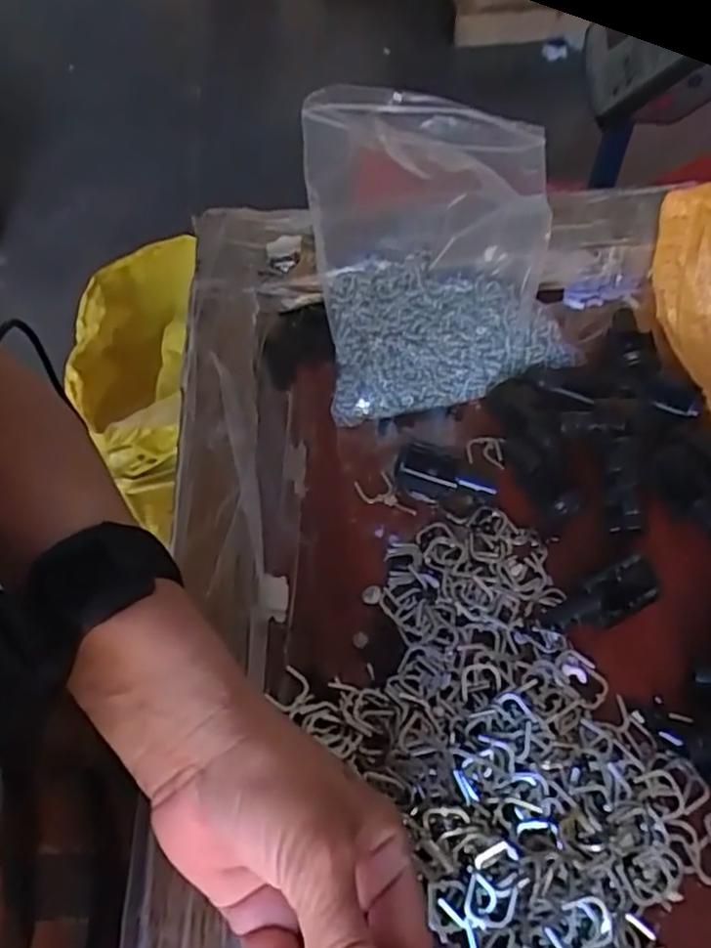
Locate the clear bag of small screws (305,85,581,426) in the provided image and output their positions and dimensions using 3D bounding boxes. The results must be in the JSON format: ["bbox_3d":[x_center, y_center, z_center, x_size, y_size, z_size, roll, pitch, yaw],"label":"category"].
[{"bbox_3d":[0.052,-0.155,0.435,0.154,0.069,0.241,-5,55,-3],"label":"clear bag of small screws"}]

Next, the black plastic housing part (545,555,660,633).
[{"bbox_3d":[0.117,0.060,0.313,0.056,0.021,0.018,-23,58,-15],"label":"black plastic housing part"}]

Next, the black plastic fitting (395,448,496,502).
[{"bbox_3d":[0.049,0.002,0.358,0.050,0.021,0.023,19,57,14],"label":"black plastic fitting"}]

